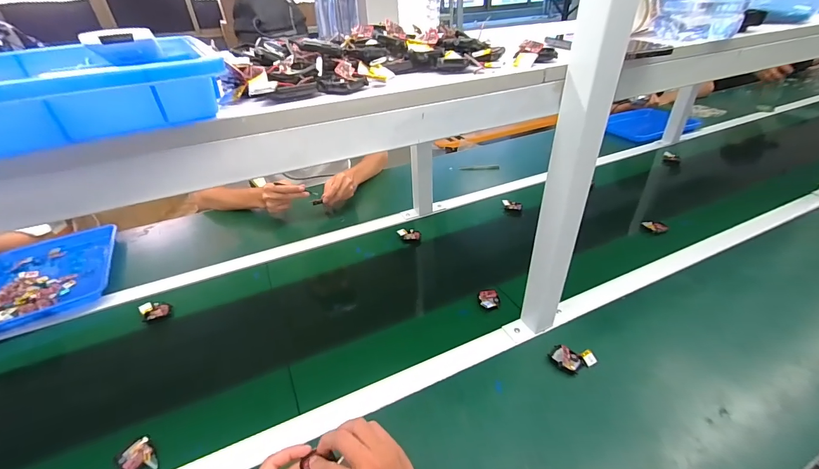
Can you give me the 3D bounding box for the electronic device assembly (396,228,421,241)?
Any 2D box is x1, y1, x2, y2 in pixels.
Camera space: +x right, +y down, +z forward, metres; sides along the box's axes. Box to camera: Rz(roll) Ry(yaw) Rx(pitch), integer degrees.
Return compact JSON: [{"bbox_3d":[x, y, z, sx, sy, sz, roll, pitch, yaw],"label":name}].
[{"bbox_3d":[0.001,-0.001,0.876,0.058,0.020,0.029,6,35,13],"label":"electronic device assembly"}]

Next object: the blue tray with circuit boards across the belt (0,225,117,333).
[{"bbox_3d":[-0.824,0.093,0.811,0.259,0.042,0.351,-21,38,-25],"label":"blue tray with circuit boards across the belt"}]

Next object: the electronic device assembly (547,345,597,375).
[{"bbox_3d":[0.257,0.194,0.555,0.069,0.015,0.038,4,35,10],"label":"electronic device assembly"}]

